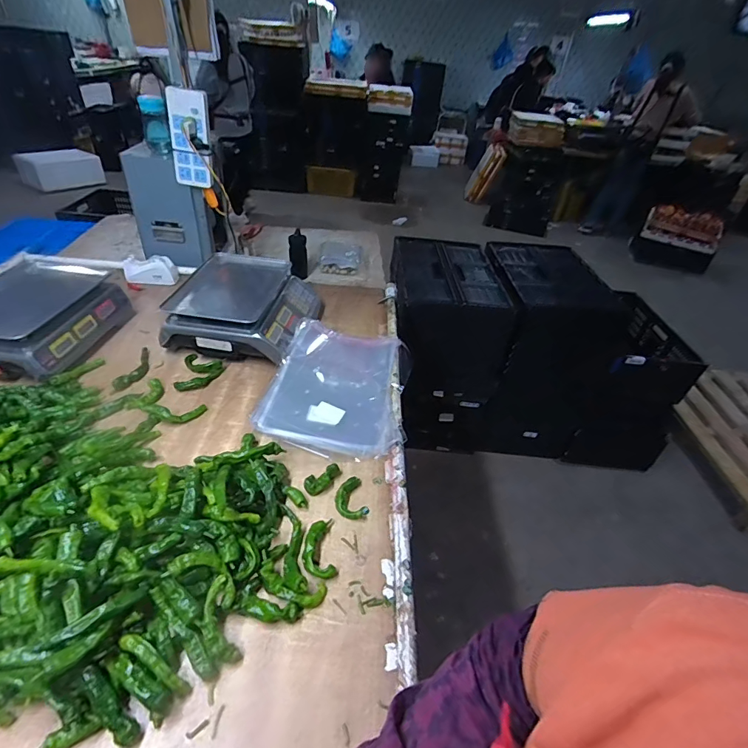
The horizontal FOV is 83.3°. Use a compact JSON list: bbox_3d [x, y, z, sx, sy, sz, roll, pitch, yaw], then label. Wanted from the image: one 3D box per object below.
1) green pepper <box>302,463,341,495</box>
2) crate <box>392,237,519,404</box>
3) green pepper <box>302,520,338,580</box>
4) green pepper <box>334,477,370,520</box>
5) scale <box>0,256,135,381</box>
[{"bbox_3d":[-0.093,0.193,0.792,0.037,0.027,0.082,30,32,25],"label":"green pepper"},{"bbox_3d":[0.299,-0.294,1.857,0.458,0.390,0.679,6,38,-2],"label":"crate"},{"bbox_3d":[-0.090,0.283,0.681,0.052,0.020,0.092,-3,41,-13],"label":"green pepper"},{"bbox_3d":[-0.043,0.222,0.760,0.056,0.022,0.080,-6,41,-16],"label":"green pepper"},{"bbox_3d":[-0.829,-0.136,1.007,0.329,0.130,0.329,7,39,-1],"label":"scale"}]

